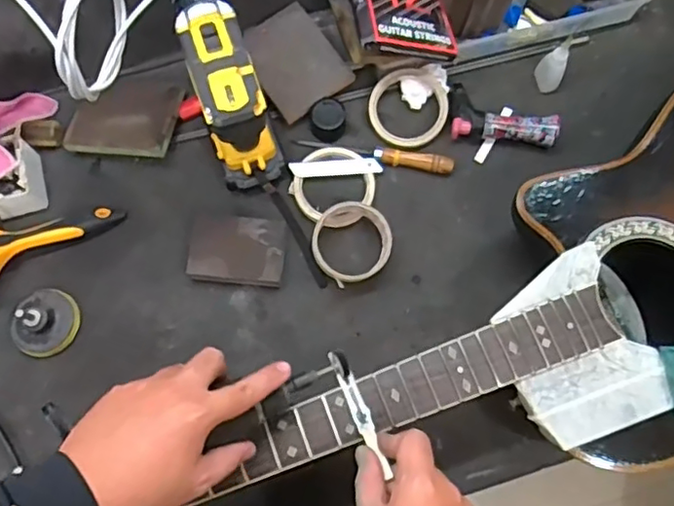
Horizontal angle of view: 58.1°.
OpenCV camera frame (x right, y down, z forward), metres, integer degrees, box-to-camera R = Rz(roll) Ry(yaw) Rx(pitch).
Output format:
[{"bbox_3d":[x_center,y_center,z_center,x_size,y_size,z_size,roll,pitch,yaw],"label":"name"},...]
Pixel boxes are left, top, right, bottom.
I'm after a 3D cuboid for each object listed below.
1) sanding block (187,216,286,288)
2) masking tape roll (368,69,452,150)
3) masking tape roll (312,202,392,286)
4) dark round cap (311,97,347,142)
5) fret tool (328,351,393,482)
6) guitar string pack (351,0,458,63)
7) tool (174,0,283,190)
[{"bbox_3d":[-0.109,-0.004,0.670,0.100,0.022,0.075,5,74,1],"label":"sanding block"},{"bbox_3d":[0.084,-0.171,0.718,0.091,0.018,0.094,14,74,4],"label":"masking tape roll"},{"bbox_3d":[0.016,-0.008,0.665,0.084,0.035,0.097,21,75,6],"label":"masking tape roll"},{"bbox_3d":[-0.010,-0.158,0.707,0.040,0.025,0.037,0,74,0],"label":"dark round cap"},{"bbox_3d":[0.019,0.136,0.528,0.015,0.015,0.111,-22,62,-6],"label":"fret tool"},{"bbox_3d":[0.070,-0.281,0.681,0.118,0.017,0.133,-5,72,-28],"label":"guitar string pack"},{"bbox_3d":[-0.114,-0.166,0.621,0.064,0.205,0.174,-22,75,-6],"label":"tool"}]

